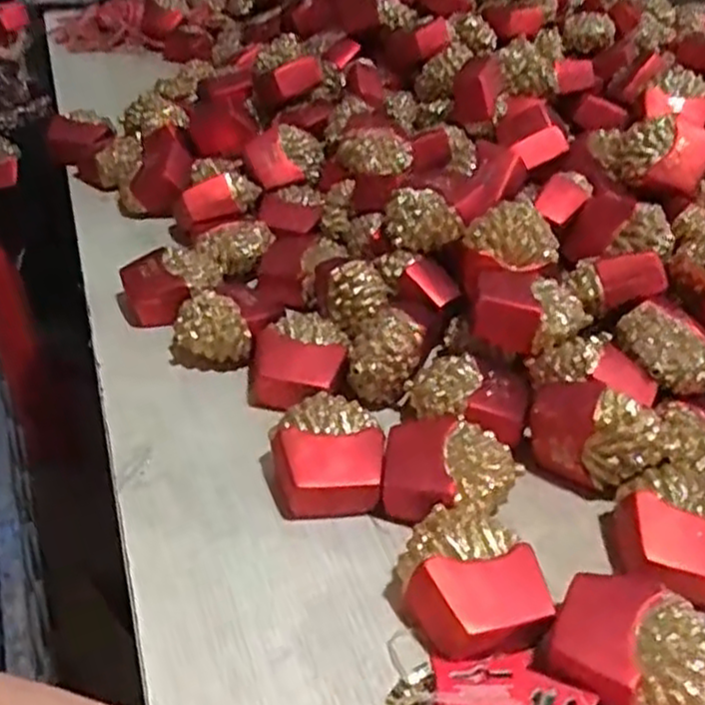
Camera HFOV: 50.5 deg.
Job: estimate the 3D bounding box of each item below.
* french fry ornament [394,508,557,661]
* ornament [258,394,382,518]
[{"bbox_3d":[0.063,0.128,0.419,0.075,0.048,0.082,-8,38,-14],"label":"french fry ornament"},{"bbox_3d":[-0.018,0.071,0.491,0.076,0.051,0.078,-3,37,-8],"label":"ornament"}]

